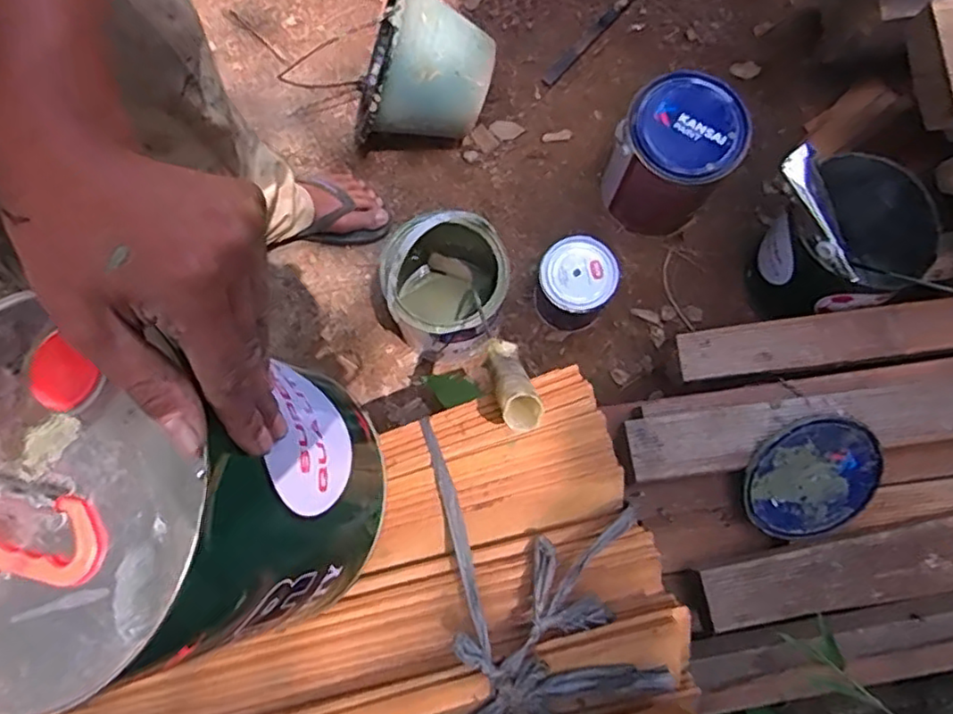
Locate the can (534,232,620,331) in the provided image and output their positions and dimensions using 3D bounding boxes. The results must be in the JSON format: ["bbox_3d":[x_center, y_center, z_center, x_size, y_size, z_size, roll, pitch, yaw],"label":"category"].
[{"bbox_3d":[0.142,-0.103,0.962,0.105,0.128,0.104,0,80,0],"label":"can"}]

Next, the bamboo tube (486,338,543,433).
[{"bbox_3d":[0.027,0.018,0.523,0.030,0.127,0.032,-2,111,-6],"label":"bamboo tube"}]

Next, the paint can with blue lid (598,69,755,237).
[{"bbox_3d":[0.283,-0.288,0.962,0.157,0.203,0.152,0,80,0],"label":"paint can with blue lid"}]

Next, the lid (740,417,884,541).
[{"bbox_3d":[0.380,0.140,0.740,0.155,0.015,0.153,-2,114,-5],"label":"lid"}]

